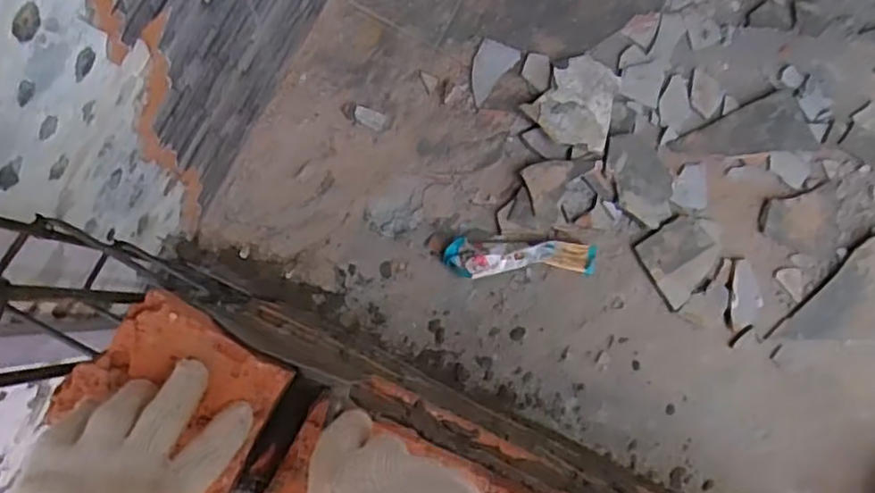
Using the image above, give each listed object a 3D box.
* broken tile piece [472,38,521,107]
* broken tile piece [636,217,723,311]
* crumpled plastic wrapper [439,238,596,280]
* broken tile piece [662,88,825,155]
[{"bbox_3d":[0.084,-0.276,1.108,0.063,0.004,0.104,24,83,-3],"label":"broken tile piece"},{"bbox_3d":[0.399,0.014,1.115,0.131,0.011,0.114,-33,88,-7],"label":"broken tile piece"},{"bbox_3d":[0.130,0.018,1.079,0.240,0.038,0.061,1,84,-5],"label":"crumpled plastic wrapper"},{"bbox_3d":[0.503,-0.198,1.149,0.239,0.009,0.097,-6,85,-6],"label":"broken tile piece"}]

